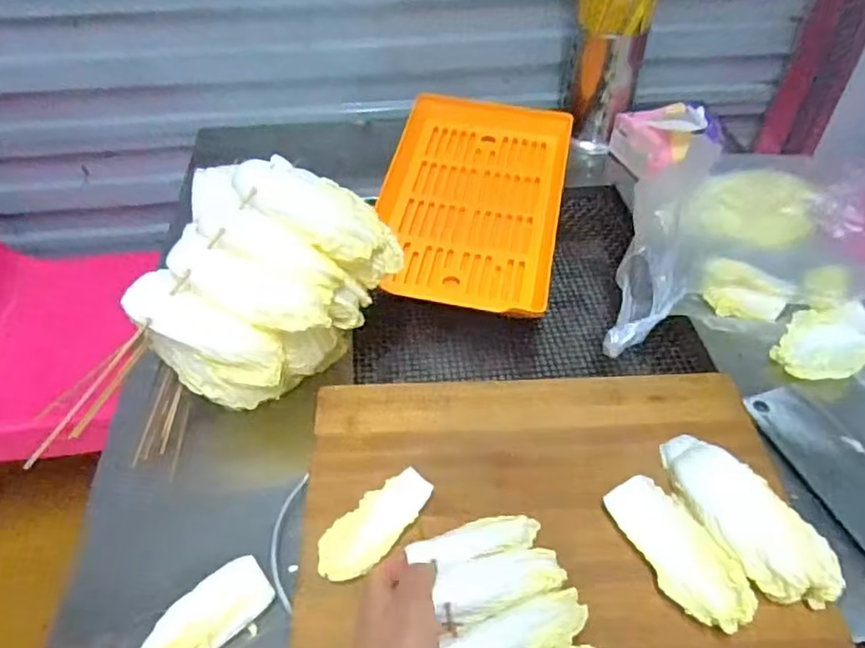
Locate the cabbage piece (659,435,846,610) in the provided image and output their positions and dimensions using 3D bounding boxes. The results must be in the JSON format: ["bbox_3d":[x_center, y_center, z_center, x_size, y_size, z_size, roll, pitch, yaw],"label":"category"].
[{"bbox_3d":[0.224,0.139,0.457,0.053,0.039,0.145,-21,50,-17],"label":"cabbage piece"}]

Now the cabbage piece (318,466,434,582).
[{"bbox_3d":[-0.043,0.151,0.470,0.046,0.011,0.100,32,55,27],"label":"cabbage piece"}]

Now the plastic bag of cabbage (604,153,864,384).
[{"bbox_3d":[0.368,-0.091,0.658,0.295,0.101,0.401,14,49,13],"label":"plastic bag of cabbage"}]

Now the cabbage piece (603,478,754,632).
[{"bbox_3d":[0.178,0.166,0.452,0.055,0.023,0.114,-18,49,-15],"label":"cabbage piece"}]

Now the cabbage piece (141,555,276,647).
[{"bbox_3d":[-0.160,0.214,0.440,0.098,0.046,0.038,-31,54,-25],"label":"cabbage piece"}]

